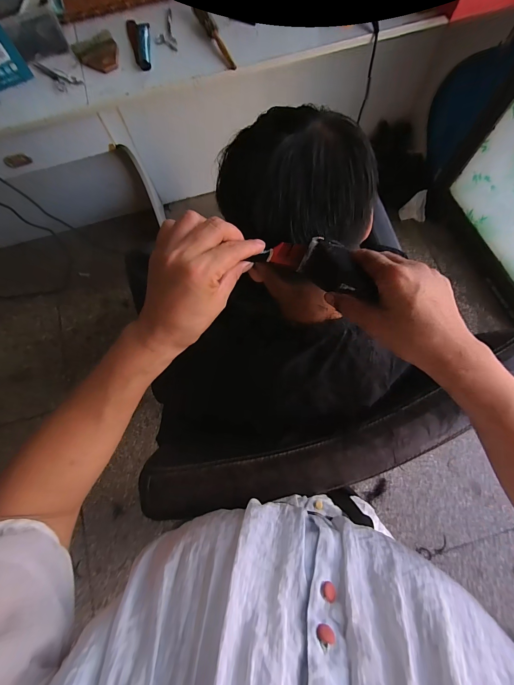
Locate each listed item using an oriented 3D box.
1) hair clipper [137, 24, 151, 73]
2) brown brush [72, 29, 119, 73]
[{"bbox_3d":[-0.306,-0.799,0.819,0.035,0.027,0.157,-7,73,0],"label":"hair clipper"},{"bbox_3d":[-0.435,-0.796,0.829,0.110,0.019,0.137,-30,75,-7],"label":"brown brush"}]

